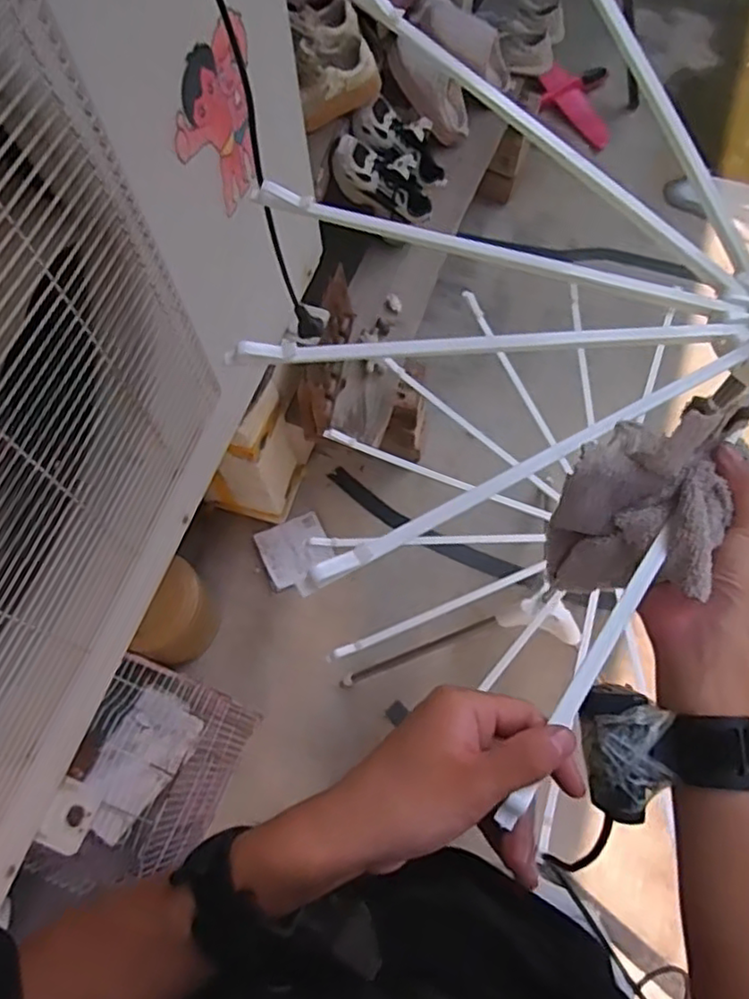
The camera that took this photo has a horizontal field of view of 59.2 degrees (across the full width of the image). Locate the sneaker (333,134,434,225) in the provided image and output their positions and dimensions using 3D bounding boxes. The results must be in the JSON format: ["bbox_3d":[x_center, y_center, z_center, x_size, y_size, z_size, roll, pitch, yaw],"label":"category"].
[{"bbox_3d":[0.022,-0.649,1.349,0.239,0.095,0.097,19,66,-27],"label":"sneaker"}]

